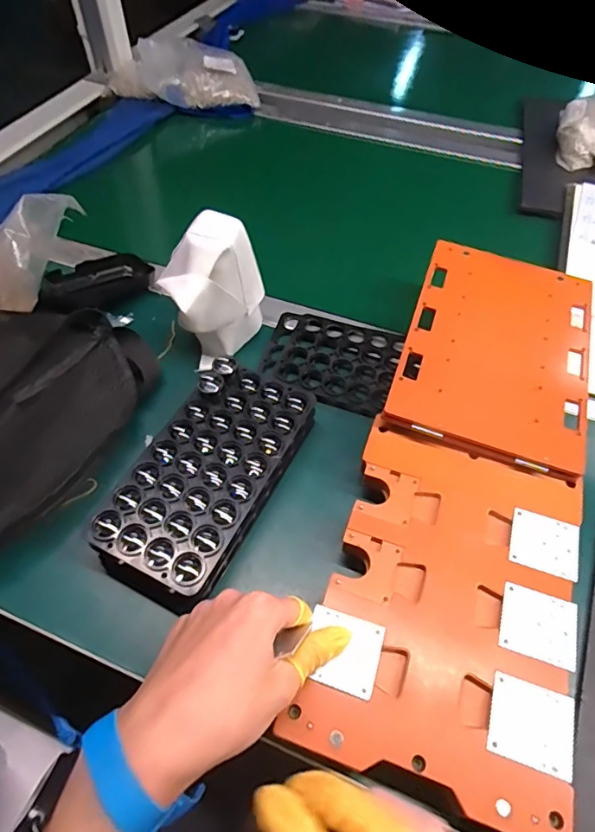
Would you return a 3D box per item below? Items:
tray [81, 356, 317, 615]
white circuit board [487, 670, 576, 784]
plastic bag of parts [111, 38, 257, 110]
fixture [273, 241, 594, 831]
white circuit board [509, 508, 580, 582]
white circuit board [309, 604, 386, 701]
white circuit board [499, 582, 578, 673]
[{"bbox_3d":[-0.070,0.047,0.413,0.101,0.046,0.202,23,58,16],"label":"tray"},{"bbox_3d":[0.140,0.183,0.301,0.047,0.004,0.044,16,56,12],"label":"white circuit board"},{"bbox_3d":[-0.194,-0.593,0.867,0.258,0.055,0.198,0,55,1],"label":"plastic bag of parts"},{"bbox_3d":[0.142,0.031,0.400,0.160,0.021,0.449,15,60,11],"label":"fixture"},{"bbox_3d":[0.181,0.093,0.369,0.046,0.004,0.044,17,57,12],"label":"white circuit board"},{"bbox_3d":[0.029,0.150,0.324,0.046,0.004,0.044,15,56,11],"label":"white circuit board"},{"bbox_3d":[0.160,0.137,0.333,0.046,0.004,0.044,16,56,12],"label":"white circuit board"}]

